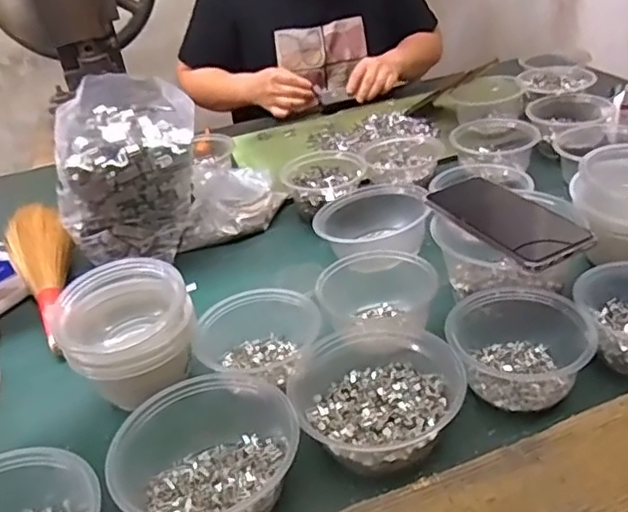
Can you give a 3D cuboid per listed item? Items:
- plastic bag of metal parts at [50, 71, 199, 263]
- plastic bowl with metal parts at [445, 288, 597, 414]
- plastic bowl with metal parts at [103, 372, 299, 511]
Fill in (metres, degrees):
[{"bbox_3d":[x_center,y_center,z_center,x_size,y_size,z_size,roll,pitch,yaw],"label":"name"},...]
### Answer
[{"bbox_3d":[-0.229,-0.110,0.776,0.171,0.185,0.168,-14,34,-10],"label":"plastic bag of metal parts"},{"bbox_3d":[0.178,0.066,0.537,0.113,0.049,0.127,6,36,20],"label":"plastic bowl with metal parts"},{"bbox_3d":[-0.083,0.148,0.469,0.129,0.057,0.132,-5,34,3],"label":"plastic bowl with metal parts"}]

